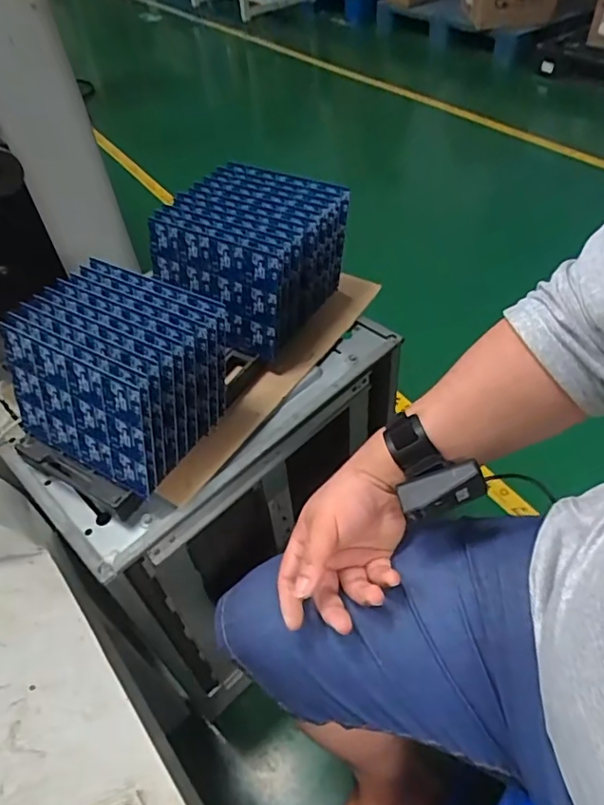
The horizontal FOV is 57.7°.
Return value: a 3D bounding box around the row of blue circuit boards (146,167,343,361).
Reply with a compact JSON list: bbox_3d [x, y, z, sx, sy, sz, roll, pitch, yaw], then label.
[{"bbox_3d":[-0.071,-0.182,0.725,0.192,0.163,0.190,23,52,24],"label":"row of blue circuit boards"}]

